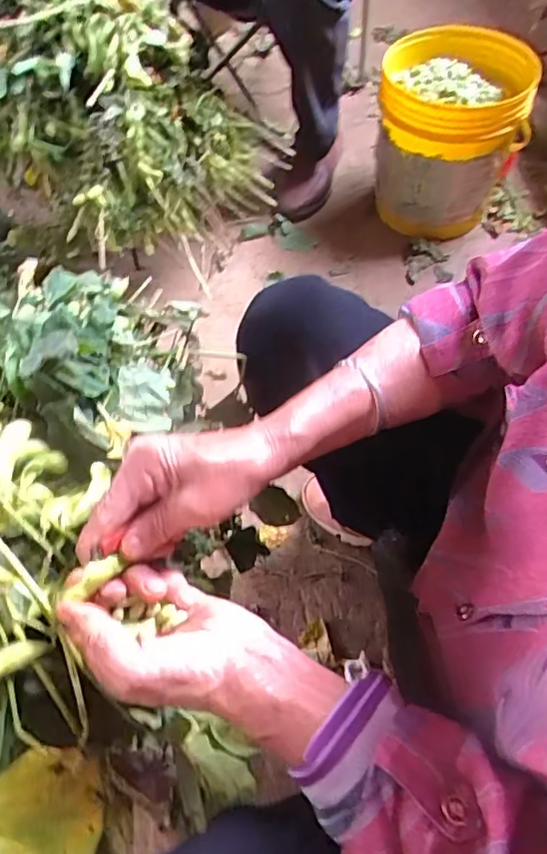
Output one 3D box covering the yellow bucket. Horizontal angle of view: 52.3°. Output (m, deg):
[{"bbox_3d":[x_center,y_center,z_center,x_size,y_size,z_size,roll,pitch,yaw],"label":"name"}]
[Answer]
[{"bbox_3d":[0.316,-0.537,1.032,0.246,0.244,0.316,15,60,14],"label":"yellow bucket"}]

